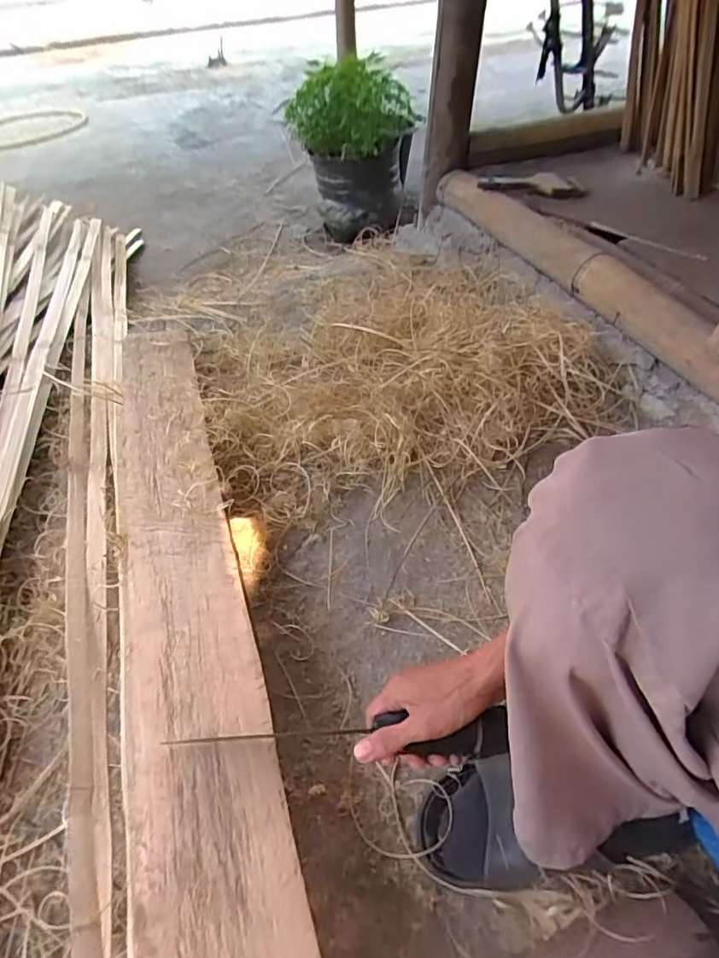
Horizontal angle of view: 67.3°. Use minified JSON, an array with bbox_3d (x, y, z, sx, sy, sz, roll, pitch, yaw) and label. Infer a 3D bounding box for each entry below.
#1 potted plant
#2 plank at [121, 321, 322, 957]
[{"bbox_3d":[-0.018,-0.855,1.422,0.247,0.408,0.298,16,49,15],"label":"potted plant"},{"bbox_3d":[-0.214,0.094,0.642,0.128,0.033,1.047,-14,48,-12],"label":"plank"}]

